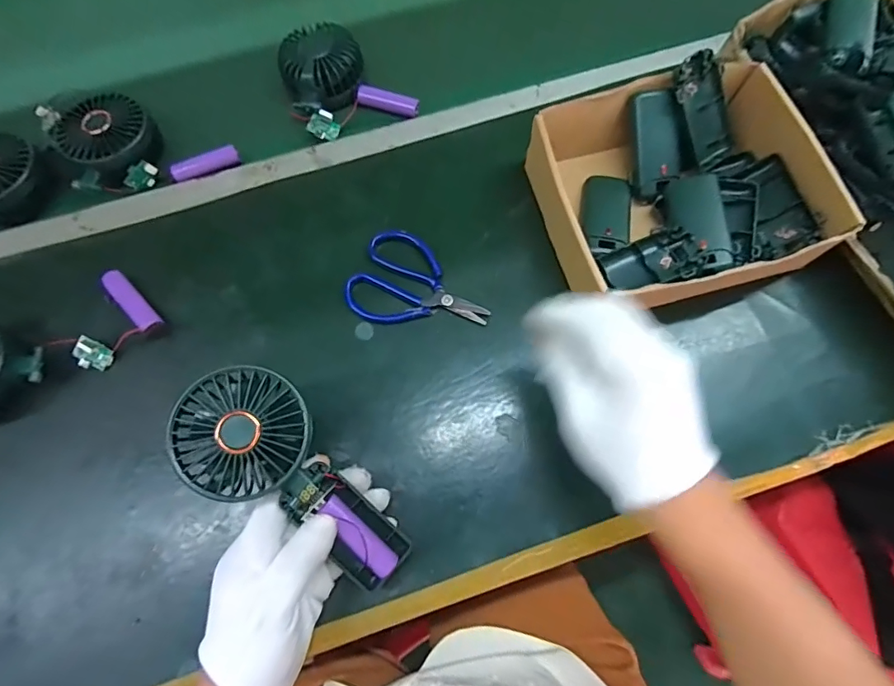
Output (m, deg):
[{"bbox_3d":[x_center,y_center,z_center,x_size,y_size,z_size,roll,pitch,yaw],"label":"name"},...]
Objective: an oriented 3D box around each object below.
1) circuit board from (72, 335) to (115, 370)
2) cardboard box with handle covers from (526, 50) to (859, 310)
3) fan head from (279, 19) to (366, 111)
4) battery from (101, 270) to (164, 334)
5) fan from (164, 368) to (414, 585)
[{"bbox_3d":[-0.304,0.011,0.408,0.029,0.005,0.024,36,83,-24],"label":"circuit board"},{"bbox_3d":[0.195,-0.133,0.417,0.221,0.071,0.187,-15,72,-3],"label":"cardboard box with handle covers"},{"bbox_3d":[-0.130,-0.289,0.500,0.082,0.034,0.089,0,72,1],"label":"fan head"},{"bbox_3d":[-0.277,-0.037,0.416,0.017,0.018,0.062,-40,89,-11],"label":"battery"},{"bbox_3d":[-0.103,0.095,0.327,0.181,0.035,0.087,42,77,-4],"label":"fan"}]

